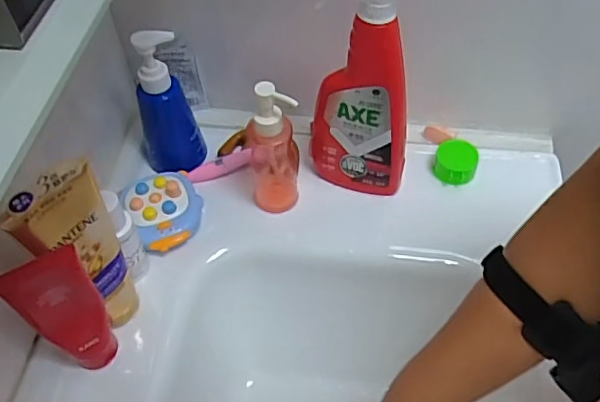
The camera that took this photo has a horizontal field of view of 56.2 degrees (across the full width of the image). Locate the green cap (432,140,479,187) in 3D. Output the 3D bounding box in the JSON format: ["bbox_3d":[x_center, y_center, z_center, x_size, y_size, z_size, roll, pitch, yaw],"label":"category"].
[{"bbox_3d":[0.172,-0.044,0.620,0.044,0.028,0.043,0,55,-1],"label":"green cap"}]

